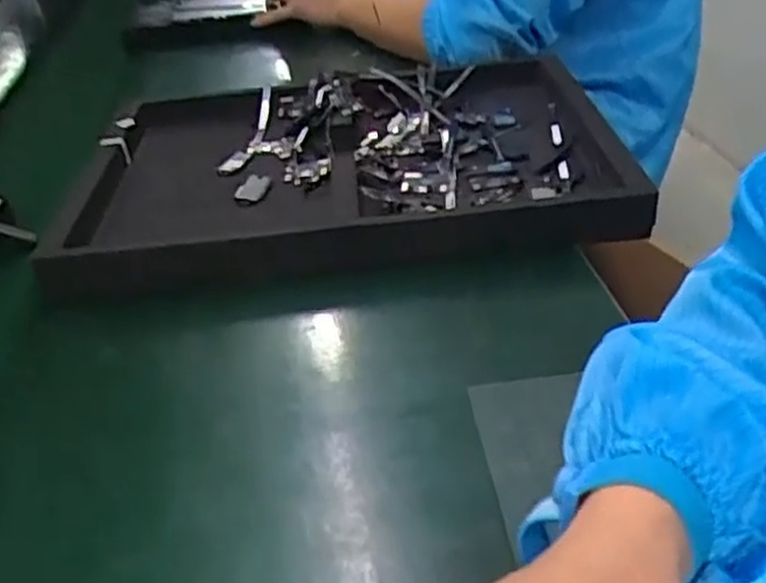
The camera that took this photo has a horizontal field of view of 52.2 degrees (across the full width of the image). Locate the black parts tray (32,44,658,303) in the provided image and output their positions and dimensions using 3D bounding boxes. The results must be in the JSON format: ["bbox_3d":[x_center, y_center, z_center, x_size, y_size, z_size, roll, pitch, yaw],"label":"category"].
[{"bbox_3d":[-0.034,-0.132,0.693,0.464,0.034,0.371,-7,35,-2],"label":"black parts tray"}]

